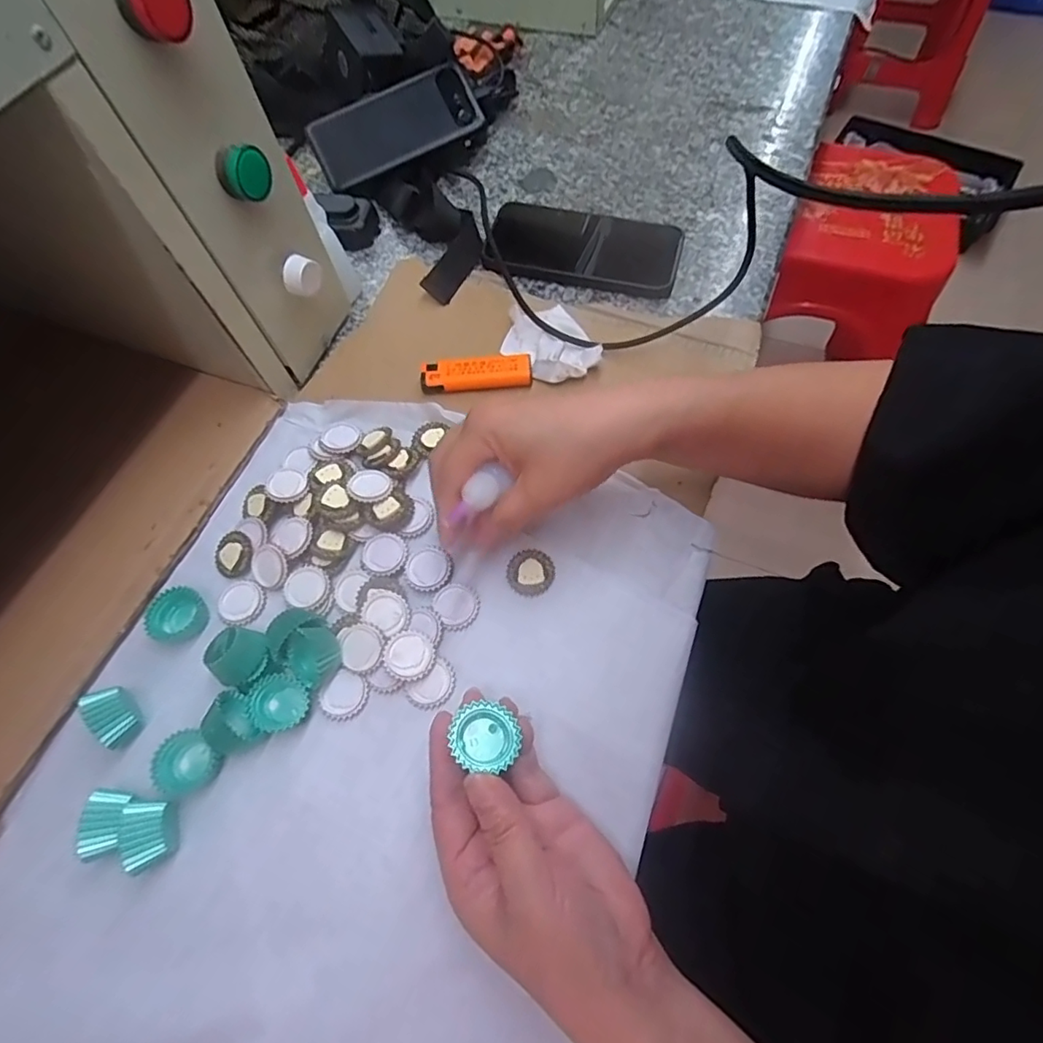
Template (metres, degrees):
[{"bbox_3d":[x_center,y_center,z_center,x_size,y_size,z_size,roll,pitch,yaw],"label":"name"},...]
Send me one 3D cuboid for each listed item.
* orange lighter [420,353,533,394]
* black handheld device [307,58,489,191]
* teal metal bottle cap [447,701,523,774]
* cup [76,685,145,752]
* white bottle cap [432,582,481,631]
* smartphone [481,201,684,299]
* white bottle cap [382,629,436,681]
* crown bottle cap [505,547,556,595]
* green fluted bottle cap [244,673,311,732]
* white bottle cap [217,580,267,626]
[{"bbox_3d":[-0.033,-0.107,0.414,0.081,0.014,0.029,-1,64,1],"label":"orange lighter"},{"bbox_3d":[-0.117,-0.366,0.515,0.154,0.011,0.077,-25,83,-1],"label":"black handheld device"},{"bbox_3d":[-0.016,0.102,0.264,0.030,0.015,0.029,5,64,4],"label":"teal metal bottle cap"},{"bbox_3d":[-0.223,0.107,0.307,0.020,0.025,0.033,-39,69,-16],"label":"cup"},{"bbox_3d":[-0.039,0.050,0.335,0.026,0.006,0.027,-1,64,2],"label":"white bottle cap"},{"bbox_3d":[0.052,-0.238,0.479,0.162,0.011,0.084,12,65,8],"label":"smartphone"},{"bbox_3d":[-0.064,0.075,0.316,0.028,0.004,0.028,5,62,-9],"label":"white bottle cap"},{"bbox_3d":[0.005,0.031,0.341,0.029,0.007,0.028,-1,64,2],"label":"crown bottle cap"},{"bbox_3d":[-0.136,0.101,0.312,0.029,0.014,0.030,-1,64,2],"label":"green fluted bottle cap"},{"bbox_3d":[-0.173,0.049,0.342,0.029,0.004,0.028,-1,64,2],"label":"white bottle cap"}]

